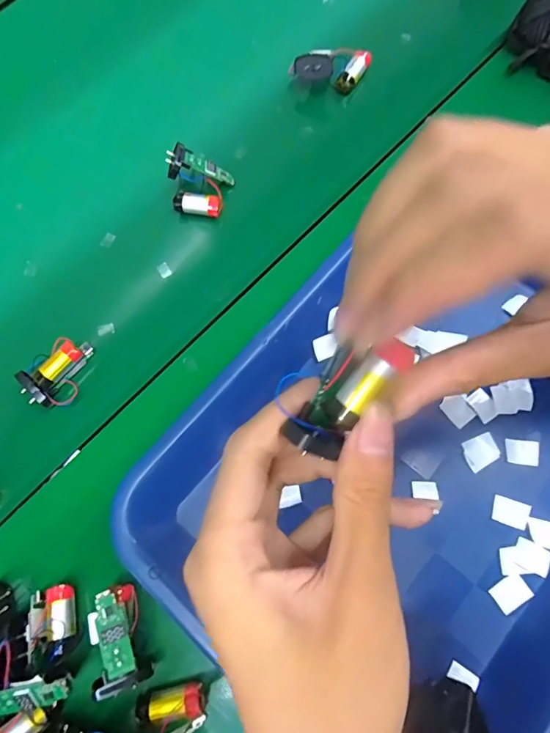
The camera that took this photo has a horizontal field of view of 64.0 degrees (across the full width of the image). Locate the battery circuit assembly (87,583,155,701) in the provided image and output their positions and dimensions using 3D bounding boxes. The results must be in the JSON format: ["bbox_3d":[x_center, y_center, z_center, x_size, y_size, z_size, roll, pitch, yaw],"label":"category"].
[{"bbox_3d":[-0.090,0.155,0.251,0.027,0.023,0.053,-17,74,-3],"label":"battery circuit assembly"}]

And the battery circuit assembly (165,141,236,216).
[{"bbox_3d":[-0.063,-0.145,0.354,0.048,0.034,0.046,18,75,8],"label":"battery circuit assembly"}]

